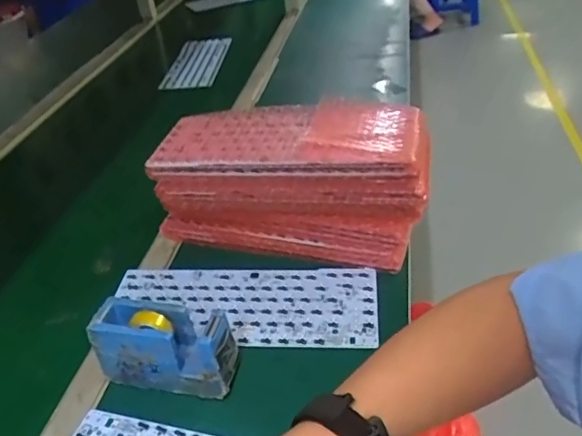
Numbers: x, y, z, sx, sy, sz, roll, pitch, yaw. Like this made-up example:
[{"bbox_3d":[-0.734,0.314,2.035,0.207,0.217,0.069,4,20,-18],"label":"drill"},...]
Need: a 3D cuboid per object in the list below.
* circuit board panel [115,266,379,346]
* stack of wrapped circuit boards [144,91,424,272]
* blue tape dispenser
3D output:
[{"bbox_3d":[-0.055,0.096,0.646,0.306,0.009,0.125,0,36,9],"label":"circuit board panel"},{"bbox_3d":[0.000,-0.044,0.702,0.327,0.159,0.125,4,37,13],"label":"stack of wrapped circuit boards"},{"bbox_3d":[-0.122,0.126,0.549,0.134,0.078,0.053,3,37,13],"label":"blue tape dispenser"}]

